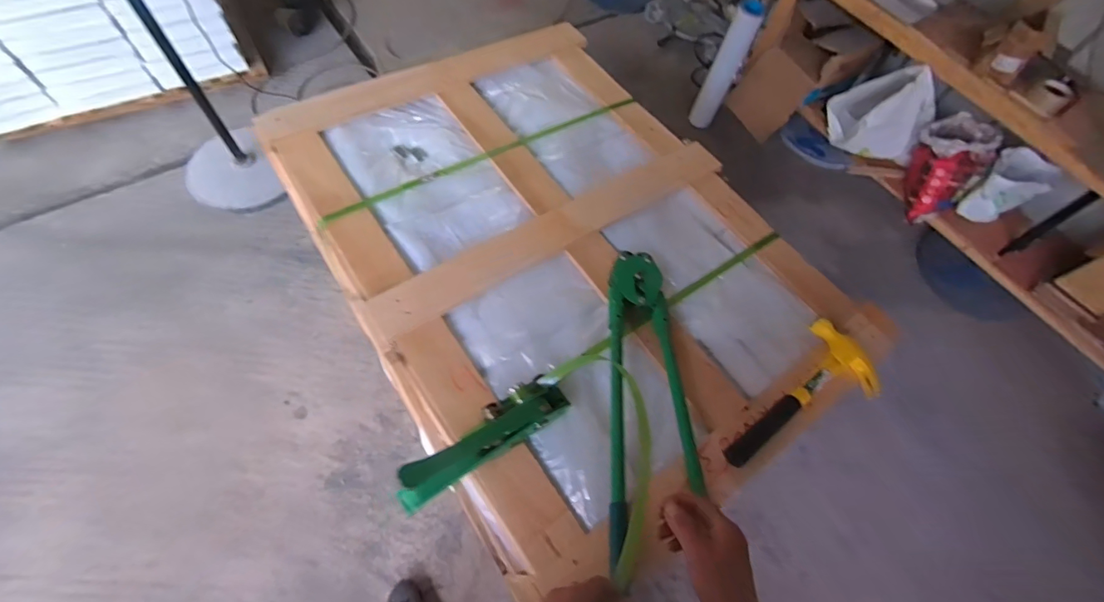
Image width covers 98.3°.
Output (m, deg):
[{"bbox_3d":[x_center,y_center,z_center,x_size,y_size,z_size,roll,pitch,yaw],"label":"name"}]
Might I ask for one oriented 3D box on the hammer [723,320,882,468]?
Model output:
[{"bbox_3d":[0.378,0.147,0.758,0.314,0.038,0.143,-26,68,-17],"label":"hammer"}]

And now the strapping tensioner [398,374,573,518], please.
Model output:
[{"bbox_3d":[-0.088,0.184,0.649,0.255,0.118,0.067,-29,67,-35],"label":"strapping tensioner"}]

